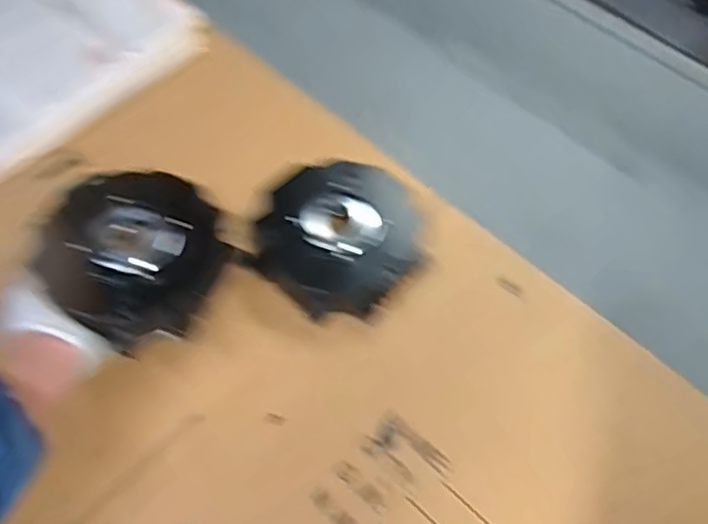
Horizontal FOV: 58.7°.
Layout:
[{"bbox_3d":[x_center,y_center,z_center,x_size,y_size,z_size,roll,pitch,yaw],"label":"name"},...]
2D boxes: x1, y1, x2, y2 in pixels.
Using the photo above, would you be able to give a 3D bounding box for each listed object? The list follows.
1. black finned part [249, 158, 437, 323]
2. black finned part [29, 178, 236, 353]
[{"bbox_3d":[-0.014,-0.030,0.673,0.179,0.047,0.166,-33,67,-22],"label":"black finned part"},{"bbox_3d":[-0.202,-0.015,0.584,0.160,0.048,0.155,2,60,-3],"label":"black finned part"}]

